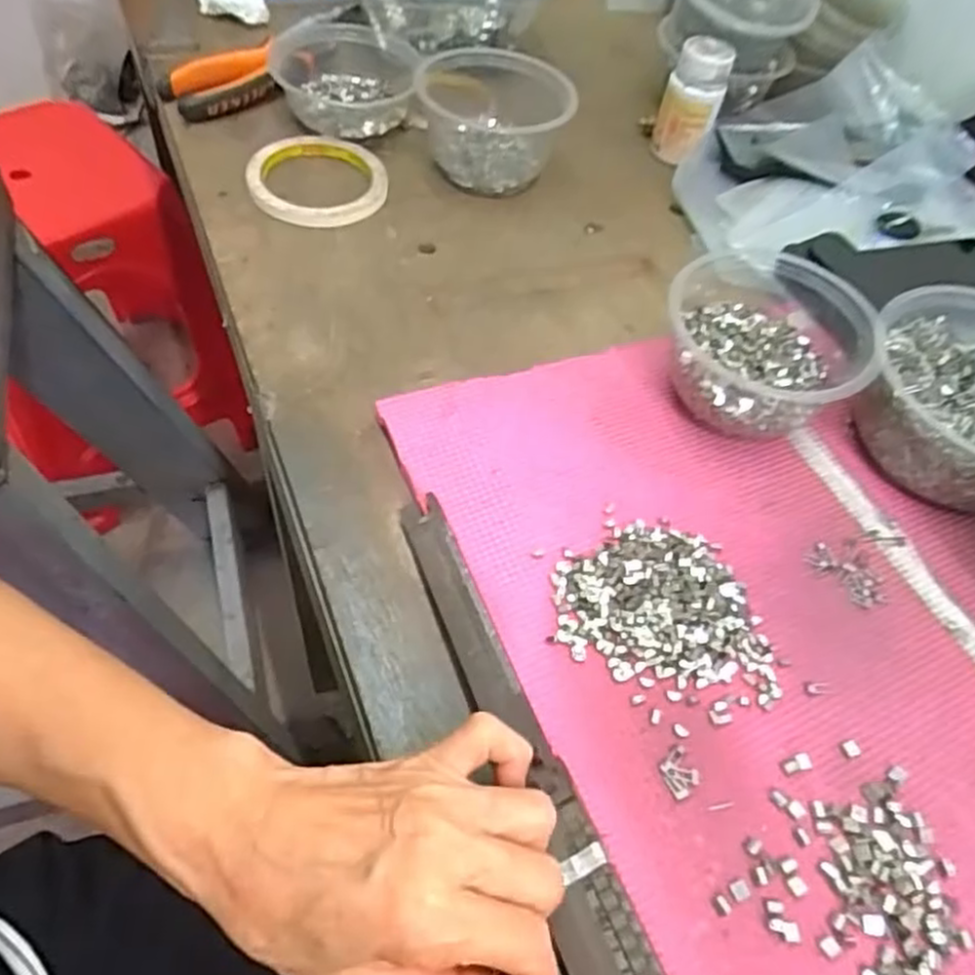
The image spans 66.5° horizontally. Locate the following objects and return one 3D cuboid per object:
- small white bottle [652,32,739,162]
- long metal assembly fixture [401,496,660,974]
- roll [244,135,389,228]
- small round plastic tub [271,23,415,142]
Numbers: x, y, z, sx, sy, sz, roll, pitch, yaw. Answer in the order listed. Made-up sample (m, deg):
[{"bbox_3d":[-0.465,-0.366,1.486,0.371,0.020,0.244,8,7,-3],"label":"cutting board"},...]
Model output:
[{"bbox_3d":[0.161,-0.305,0.590,0.046,0.077,0.048,18,55,4],"label":"small white bottle"},{"bbox_3d":[0.024,0.129,0.298,0.031,0.018,0.304,-16,58,-16],"label":"long metal assembly fixture"},{"bbox_3d":[-0.121,-0.222,0.534,0.095,0.013,0.094,4,55,-6],"label":"roll"},{"bbox_3d":[-0.114,-0.325,0.592,0.114,0.043,0.128,1,55,-8],"label":"small round plastic tub"}]

